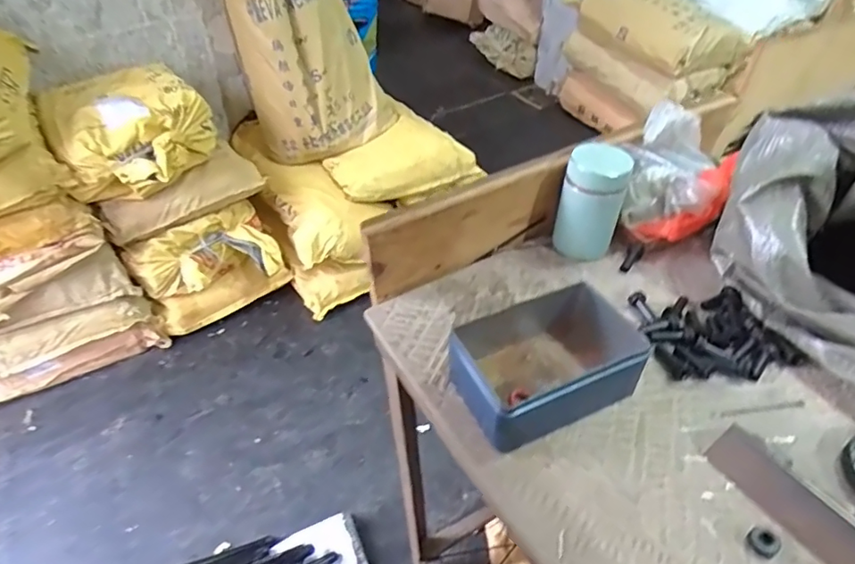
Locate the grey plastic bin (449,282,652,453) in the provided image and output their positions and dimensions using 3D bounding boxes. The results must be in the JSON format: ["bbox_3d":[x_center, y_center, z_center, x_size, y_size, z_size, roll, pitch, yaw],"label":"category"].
[{"bbox_3d":[0.100,0.070,0.463,0.142,0.065,0.101,-19,45,-16],"label":"grey plastic bin"}]

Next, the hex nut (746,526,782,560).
[{"bbox_3d":[0.234,0.180,0.371,0.017,0.010,0.019,-34,51,-29],"label":"hex nut"}]

